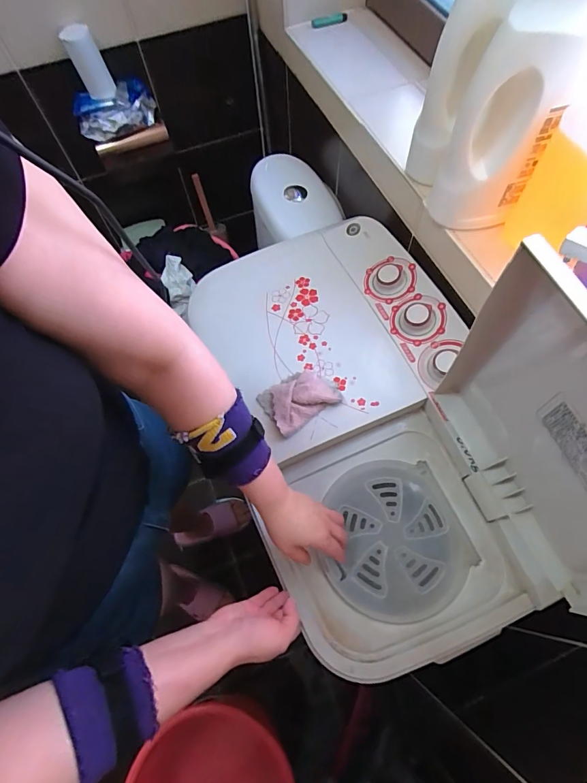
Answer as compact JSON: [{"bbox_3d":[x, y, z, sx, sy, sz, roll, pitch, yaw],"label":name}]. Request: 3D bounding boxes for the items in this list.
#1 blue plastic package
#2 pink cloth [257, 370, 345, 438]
[{"bbox_3d":[-0.500,-0.789,1.127,0.213,0.080,0.105,-34,68,-13],"label":"blue plastic package"},{"bbox_3d":[0.008,0.006,0.623,0.109,0.026,0.084,-32,68,-12],"label":"pink cloth"}]

